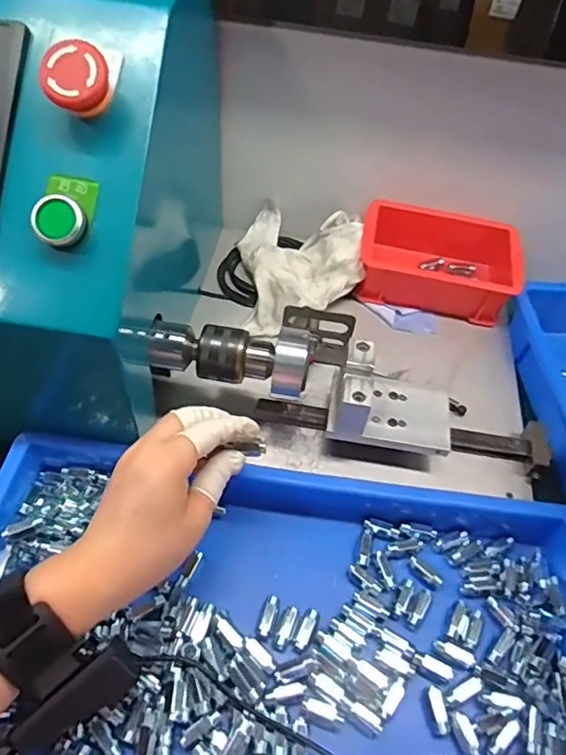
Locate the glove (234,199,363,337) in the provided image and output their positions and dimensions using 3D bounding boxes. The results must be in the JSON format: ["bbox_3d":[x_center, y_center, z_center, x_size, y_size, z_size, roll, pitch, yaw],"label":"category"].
[{"bbox_3d":[0.017,-0.117,0.561,0.115,0.048,0.155,-2,53,-7],"label":"glove"}]

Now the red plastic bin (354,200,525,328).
[{"bbox_3d":[0.151,-0.114,0.560,0.150,0.053,0.092,13,52,5],"label":"red plastic bin"}]

